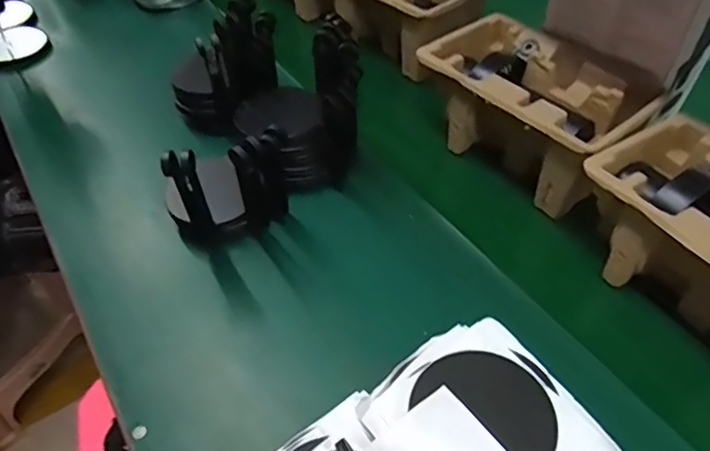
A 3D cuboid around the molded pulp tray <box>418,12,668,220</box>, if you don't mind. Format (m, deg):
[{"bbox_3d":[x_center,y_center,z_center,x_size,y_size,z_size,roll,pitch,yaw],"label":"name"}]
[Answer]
[{"bbox_3d":[0.191,-0.125,0.597,0.151,0.104,0.224,-31,50,-27],"label":"molded pulp tray"}]

